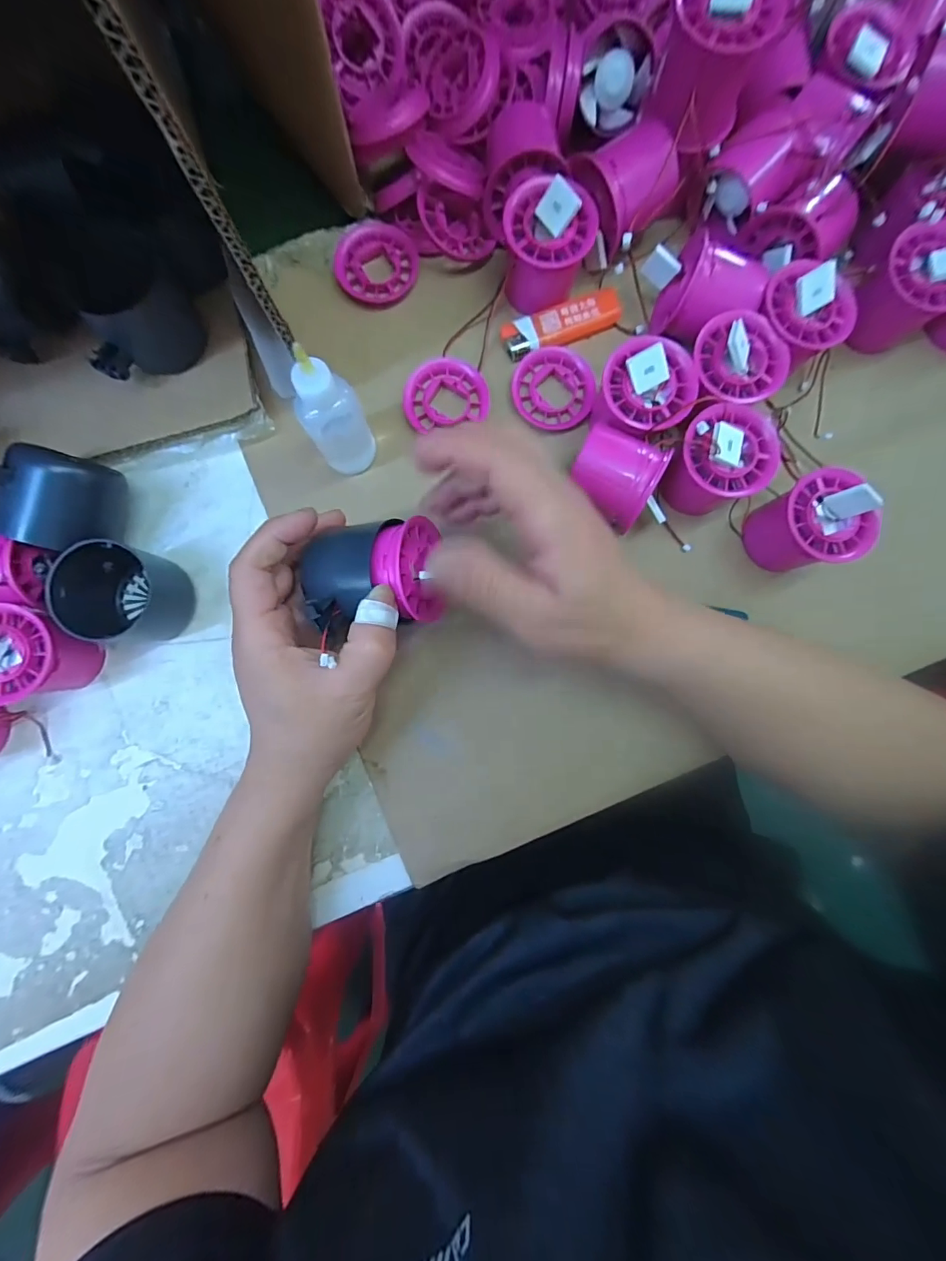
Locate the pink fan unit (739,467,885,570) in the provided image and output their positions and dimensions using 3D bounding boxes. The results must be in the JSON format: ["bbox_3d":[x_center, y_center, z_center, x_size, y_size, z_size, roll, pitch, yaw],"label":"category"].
[{"bbox_3d":[0.210,-0.066,0.285,0.052,0.061,0.056,-26,87,-3],"label":"pink fan unit"}]

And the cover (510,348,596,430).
[{"bbox_3d":[0.055,-0.165,0.314,0.056,0.008,0.052,18,86,0],"label":"cover"}]

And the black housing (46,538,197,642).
[{"bbox_3d":[-0.214,-0.023,0.284,0.055,0.049,0.059,2,86,-2],"label":"black housing"}]

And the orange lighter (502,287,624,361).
[{"bbox_3d":[0.061,-0.210,0.313,0.082,0.007,0.023,-21,87,-3],"label":"orange lighter"}]

